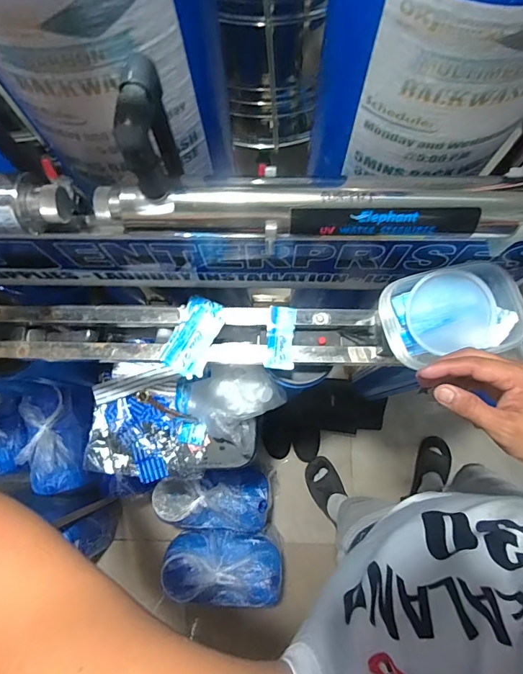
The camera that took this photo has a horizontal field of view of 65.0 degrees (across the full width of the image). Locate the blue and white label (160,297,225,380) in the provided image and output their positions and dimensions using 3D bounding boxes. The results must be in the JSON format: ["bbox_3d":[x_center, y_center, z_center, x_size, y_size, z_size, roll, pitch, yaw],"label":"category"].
[{"bbox_3d":[-0.099,-0.002,0.604,0.066,0.010,0.115,21,77,6],"label":"blue and white label"}]

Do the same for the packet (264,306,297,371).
[{"bbox_3d":[0.029,0.002,0.619,0.042,0.009,0.093,5,93,2],"label":"packet"}]

